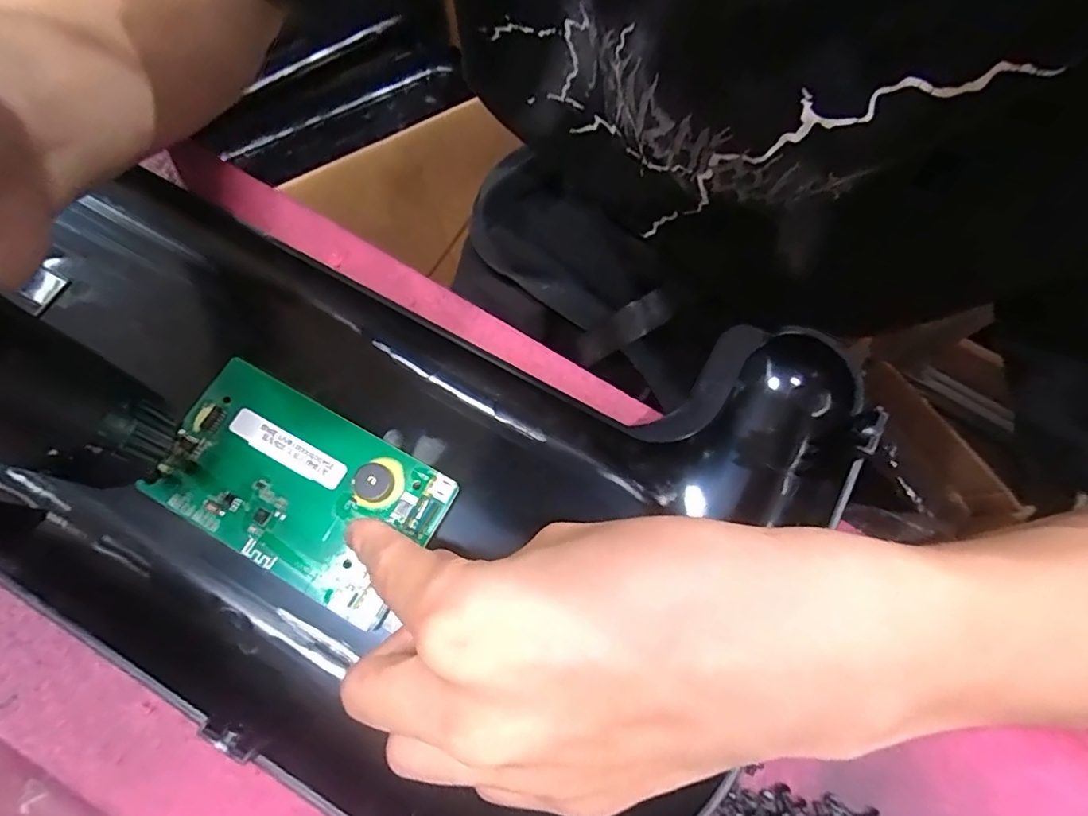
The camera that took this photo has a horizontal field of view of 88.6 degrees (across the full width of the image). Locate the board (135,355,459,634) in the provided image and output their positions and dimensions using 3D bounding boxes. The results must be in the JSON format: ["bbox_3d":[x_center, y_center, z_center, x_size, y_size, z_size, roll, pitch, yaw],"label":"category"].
[{"bbox_3d":[-0.092,0.028,0.208,0.105,0.009,0.060,28,72,8],"label":"board"}]

